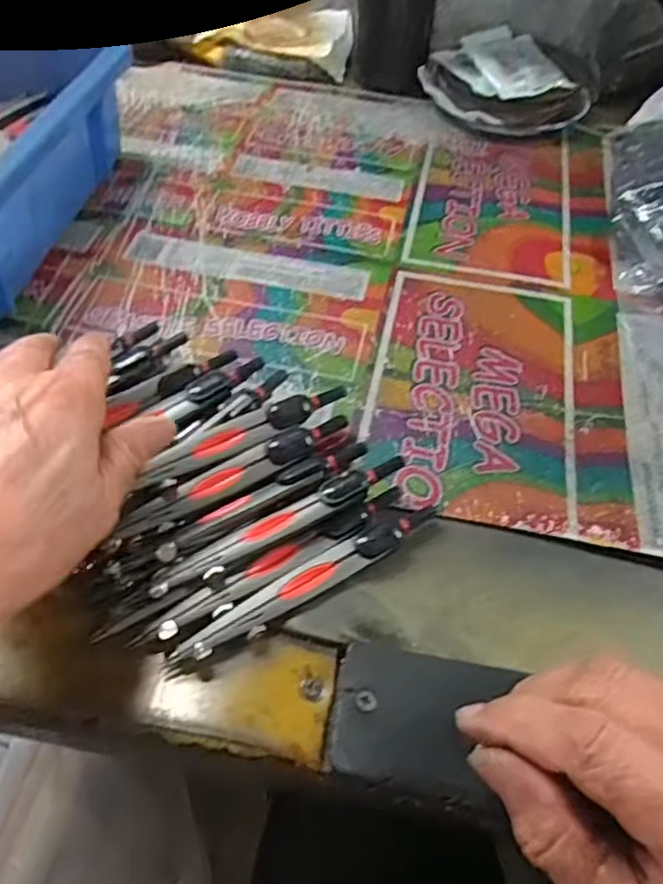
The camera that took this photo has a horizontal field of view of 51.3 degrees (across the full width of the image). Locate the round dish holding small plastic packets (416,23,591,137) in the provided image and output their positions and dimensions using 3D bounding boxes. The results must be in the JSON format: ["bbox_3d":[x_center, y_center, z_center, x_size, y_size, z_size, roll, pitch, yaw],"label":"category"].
[{"bbox_3d":[0.143,-0.296,0.570,0.103,0.048,0.123,-34,61,-29],"label":"round dish holding small plastic packets"}]

